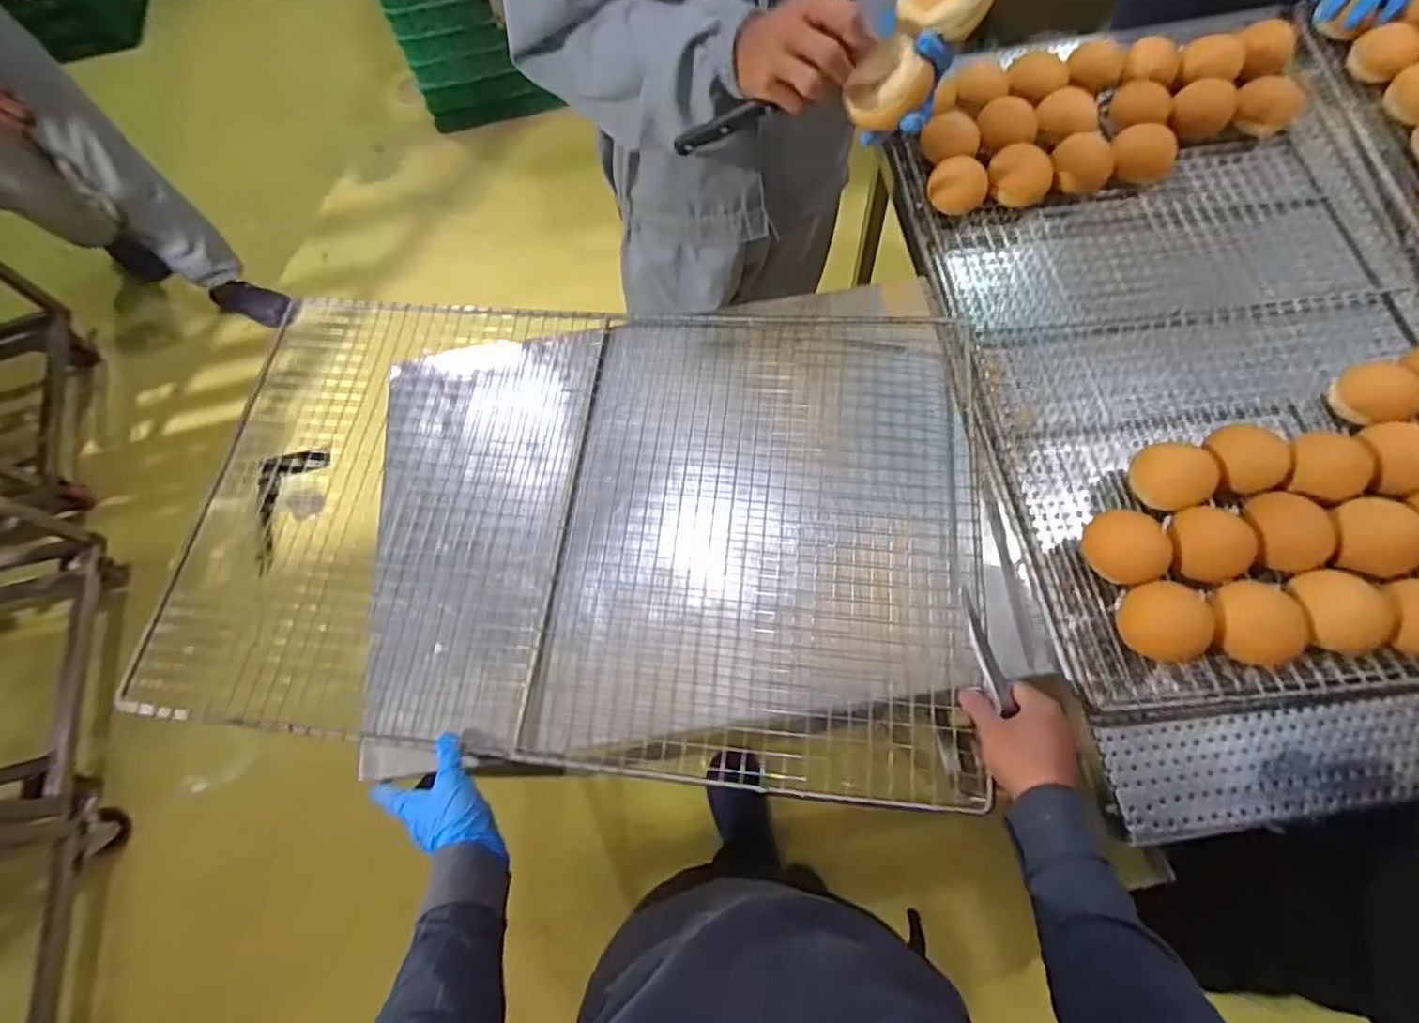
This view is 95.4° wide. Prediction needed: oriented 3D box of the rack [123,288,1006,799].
[{"bbox_3d":[-0.159,-0.007,0.736,0.879,0.024,0.539,4,66,7],"label":"rack"}]

